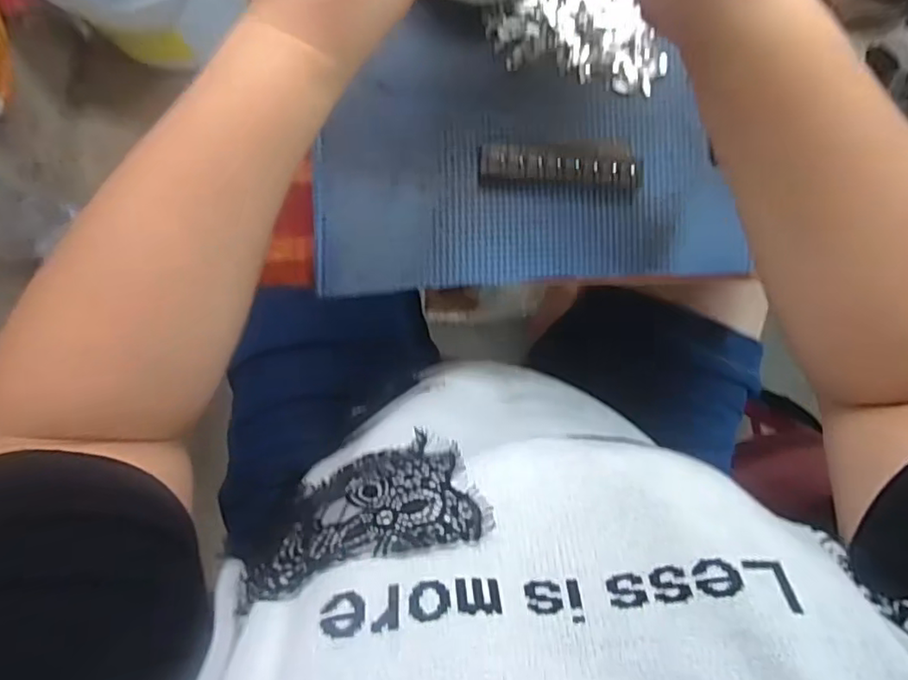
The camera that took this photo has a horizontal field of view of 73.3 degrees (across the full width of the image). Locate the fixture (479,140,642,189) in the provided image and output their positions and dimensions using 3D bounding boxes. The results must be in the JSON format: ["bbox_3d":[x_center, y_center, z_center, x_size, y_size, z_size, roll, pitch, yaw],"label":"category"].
[{"bbox_3d":[0.065,-0.107,0.370,0.099,0.011,0.026,1,90,-6],"label":"fixture"}]

